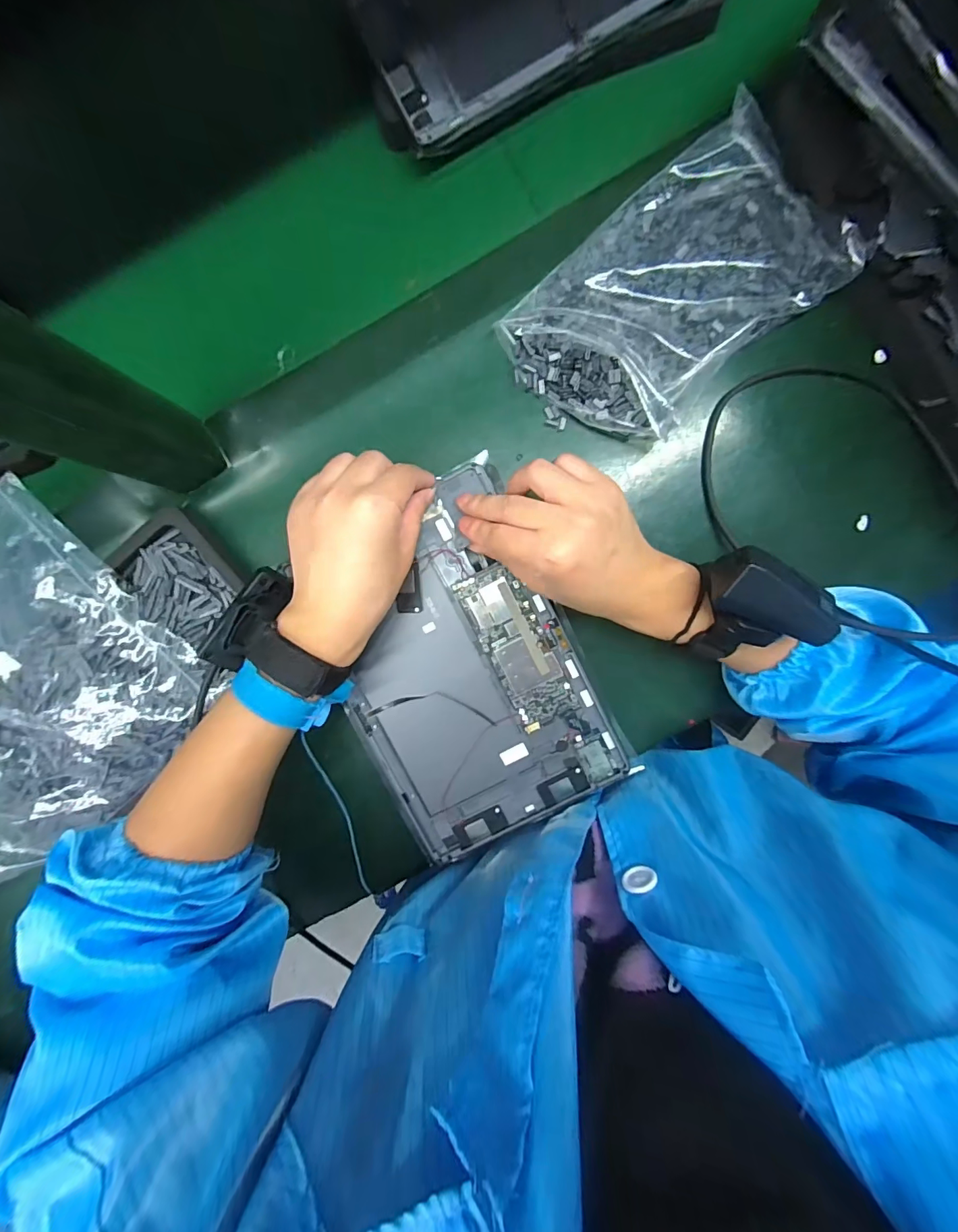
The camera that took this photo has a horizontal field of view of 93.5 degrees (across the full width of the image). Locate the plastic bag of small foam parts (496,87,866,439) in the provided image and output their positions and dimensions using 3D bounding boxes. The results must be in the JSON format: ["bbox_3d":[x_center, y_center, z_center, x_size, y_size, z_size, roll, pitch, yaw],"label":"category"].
[{"bbox_3d":[0.135,-0.226,0.319,0.213,0.030,0.137,-41,92,2],"label":"plastic bag of small foam parts"}]

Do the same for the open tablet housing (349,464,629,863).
[{"bbox_3d":[-0.014,0.043,0.335,0.169,0.011,0.245,-27,95,4],"label":"open tablet housing"}]

